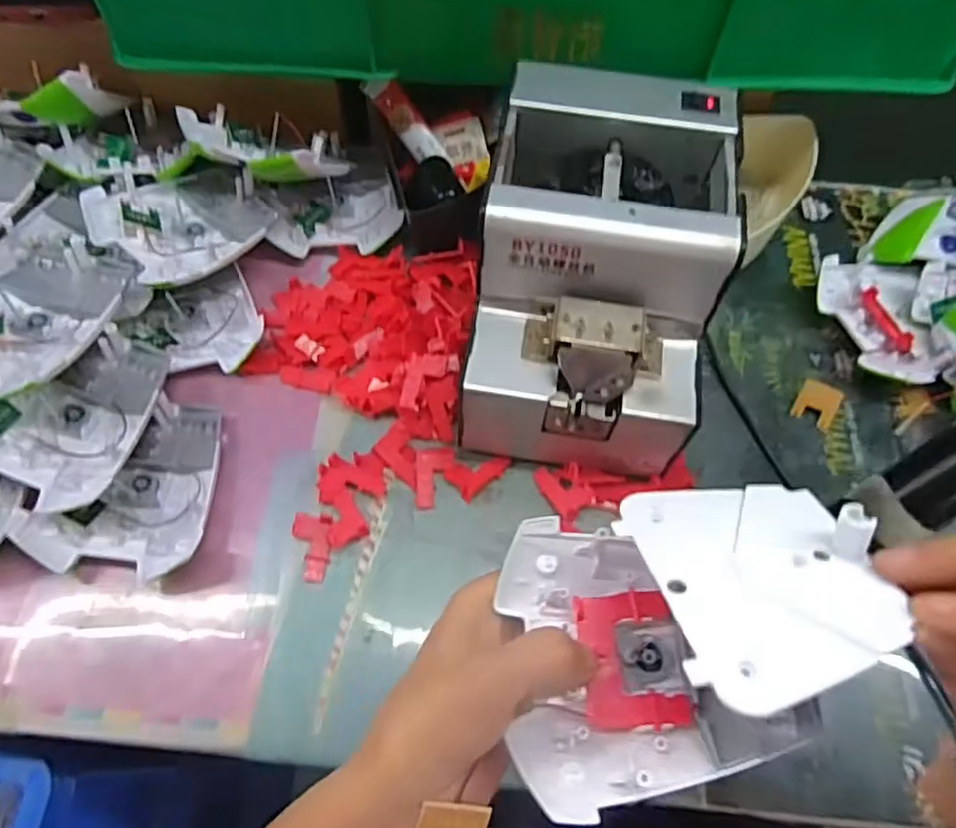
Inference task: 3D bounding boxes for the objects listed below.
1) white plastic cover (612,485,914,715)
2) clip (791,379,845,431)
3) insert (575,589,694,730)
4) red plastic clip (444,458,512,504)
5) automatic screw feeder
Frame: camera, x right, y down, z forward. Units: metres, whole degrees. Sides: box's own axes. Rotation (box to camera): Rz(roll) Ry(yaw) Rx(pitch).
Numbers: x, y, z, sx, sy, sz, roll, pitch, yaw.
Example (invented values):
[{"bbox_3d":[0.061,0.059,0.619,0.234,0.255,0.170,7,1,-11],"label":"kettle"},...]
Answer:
[{"bbox_3d":[0.085,0.045,0.199,0.065,0.012,0.079,-11,36,-5],"label":"white plastic cover"},{"bbox_3d":[0.221,-0.006,0.426,0.026,0.014,0.025,26,67,9],"label":"clip"},{"bbox_3d":[0.057,0.092,0.247,0.036,0.006,0.048,-4,66,-5],"label":"insert"},{"bbox_3d":[0.000,0.033,0.404,0.038,0.007,0.024,-40,70,-19],"label":"red plastic clip"},{"bbox_3d":[0.065,-0.075,0.378,0.129,0.139,0.180,7,63,2],"label":"automatic screw feeder"}]

